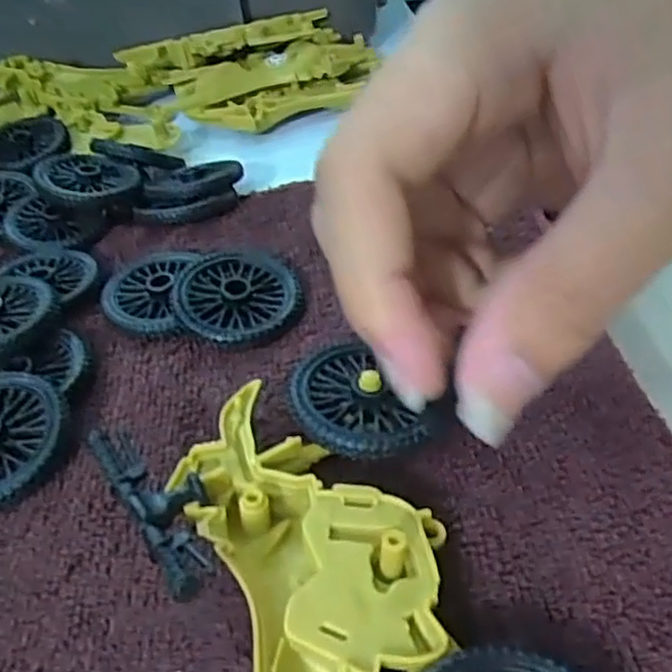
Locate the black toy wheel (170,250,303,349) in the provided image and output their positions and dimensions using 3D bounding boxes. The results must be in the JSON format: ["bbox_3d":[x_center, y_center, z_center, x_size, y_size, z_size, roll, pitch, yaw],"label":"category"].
[{"bbox_3d":[-0.030,-0.012,0.214,0.037,0.007,0.037,2,47,-2],"label":"black toy wheel"}]

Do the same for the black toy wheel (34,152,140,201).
[{"bbox_3d":[-0.094,-0.060,0.269,0.034,0.013,0.036,-5,37,4],"label":"black toy wheel"}]

